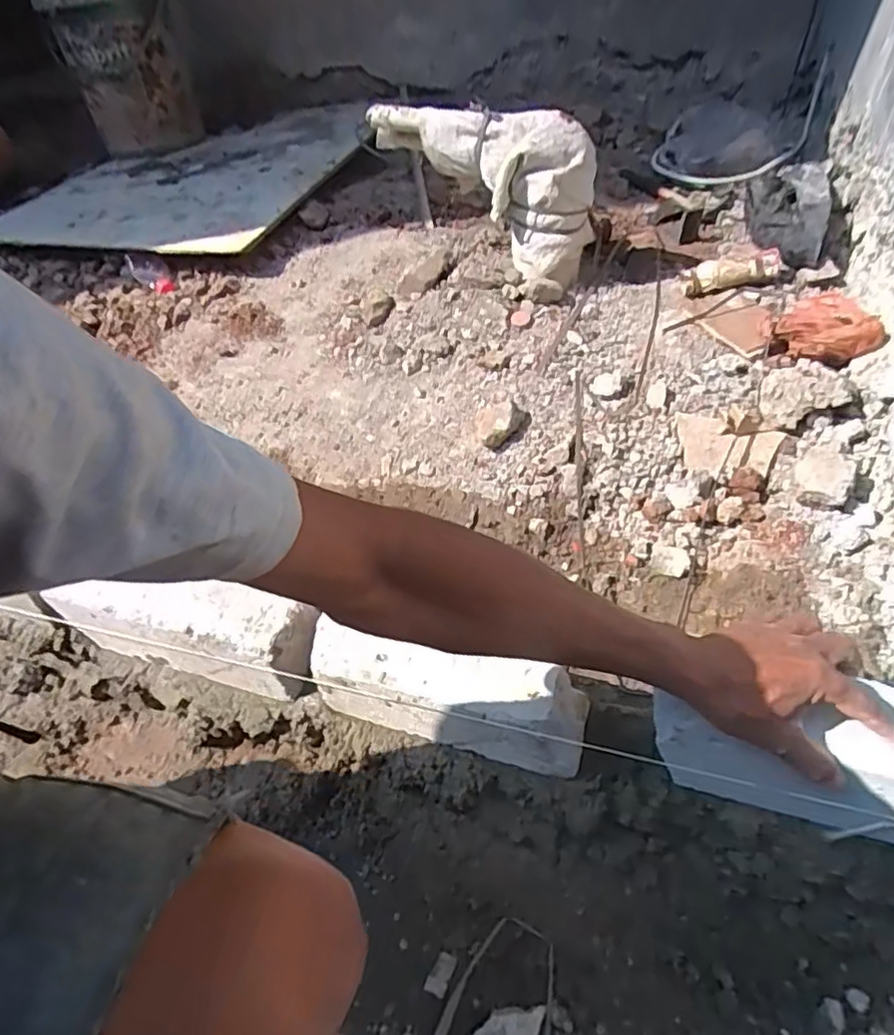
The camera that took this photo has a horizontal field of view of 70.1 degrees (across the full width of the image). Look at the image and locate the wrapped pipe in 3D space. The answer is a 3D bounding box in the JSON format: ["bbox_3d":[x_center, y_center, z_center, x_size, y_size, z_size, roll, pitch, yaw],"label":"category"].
[{"bbox_3d":[0.062,-0.532,1.032,0.343,0.225,0.137,27,53,28],"label":"wrapped pipe"}]

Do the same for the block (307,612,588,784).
[{"bbox_3d":[0.002,0.158,0.593,0.247,0.089,0.073,13,48,17],"label":"block"}]

